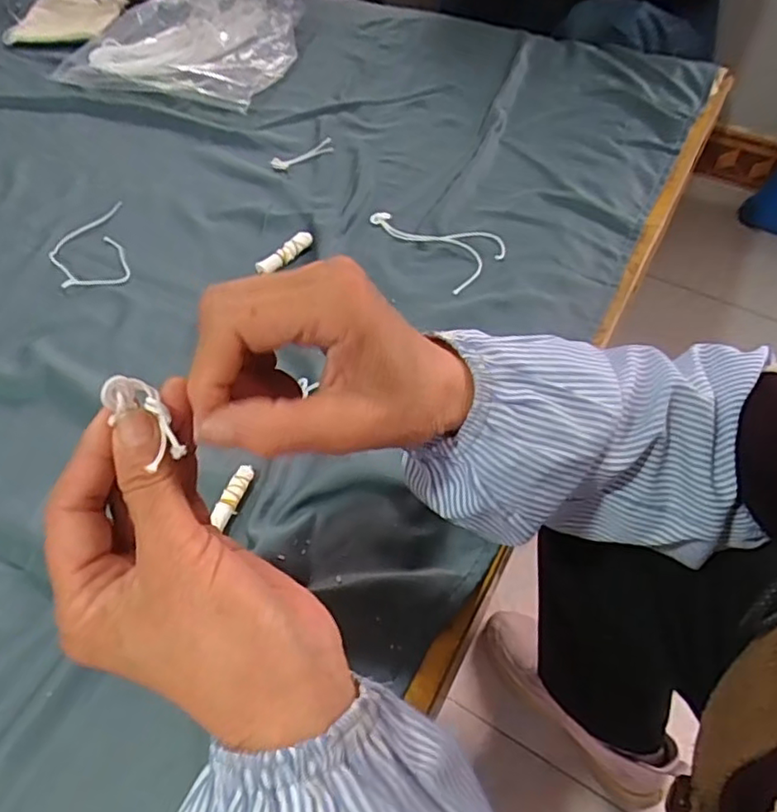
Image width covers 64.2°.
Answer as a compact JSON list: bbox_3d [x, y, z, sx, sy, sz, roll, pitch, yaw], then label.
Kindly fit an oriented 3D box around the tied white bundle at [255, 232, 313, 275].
[{"bbox_3d":[-0.102,-0.152,0.612,0.067,0.017,0.014,-38,59,-25],"label":"tied white bundle"}]

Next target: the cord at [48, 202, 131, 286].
[{"bbox_3d":[-0.302,-0.163,0.625,0.069,0.012,0.126,-12,53,-14],"label":"cord"}]

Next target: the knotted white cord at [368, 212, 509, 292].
[{"bbox_3d":[0.058,-0.172,0.632,0.087,0.009,0.154,-27,55,-19],"label":"knotted white cord"}]

